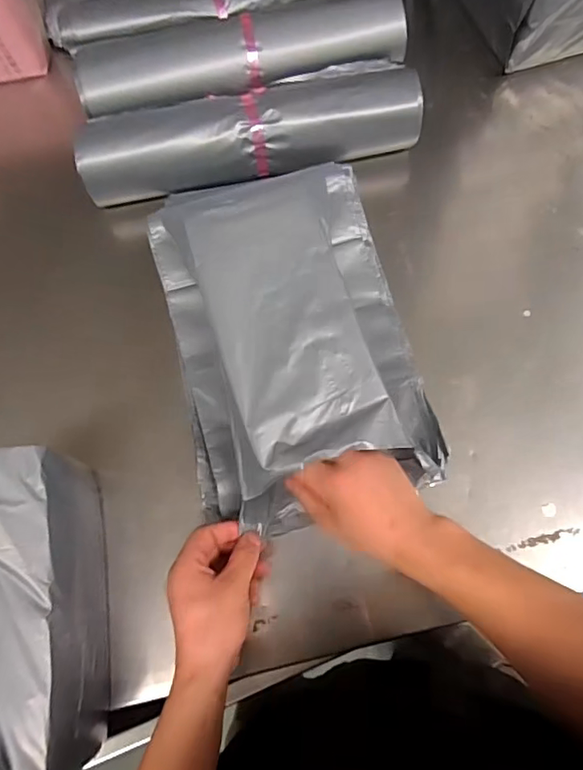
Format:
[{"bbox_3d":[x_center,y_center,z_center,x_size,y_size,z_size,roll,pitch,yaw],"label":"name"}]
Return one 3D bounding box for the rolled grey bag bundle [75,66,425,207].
[{"bbox_3d":[-0.052,-0.306,0.625,0.401,0.067,0.101,-12,74,-2],"label":"rolled grey bag bundle"}]

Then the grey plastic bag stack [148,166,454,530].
[{"bbox_3d":[-0.008,-0.062,0.530,0.231,0.098,0.368,-13,74,-3],"label":"grey plastic bag stack"}]

